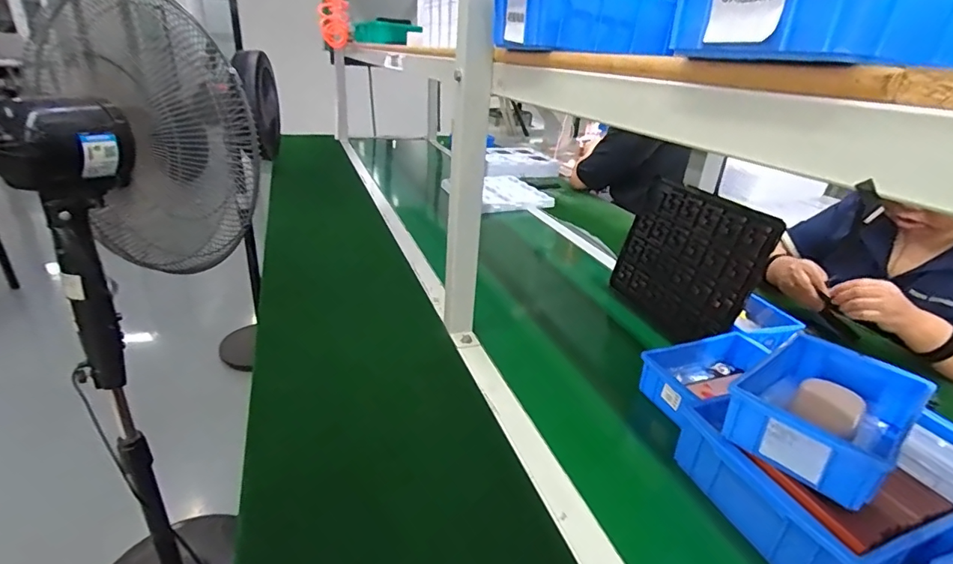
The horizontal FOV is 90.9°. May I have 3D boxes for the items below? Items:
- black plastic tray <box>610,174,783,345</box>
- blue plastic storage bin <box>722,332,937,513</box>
[{"bbox_3d":[0.373,-0.036,0.857,0.018,0.255,0.285,6,24,-25],"label":"black plastic tray"},{"bbox_3d":[0.368,0.132,0.499,0.200,0.058,0.132,-17,33,-36],"label":"blue plastic storage bin"}]

